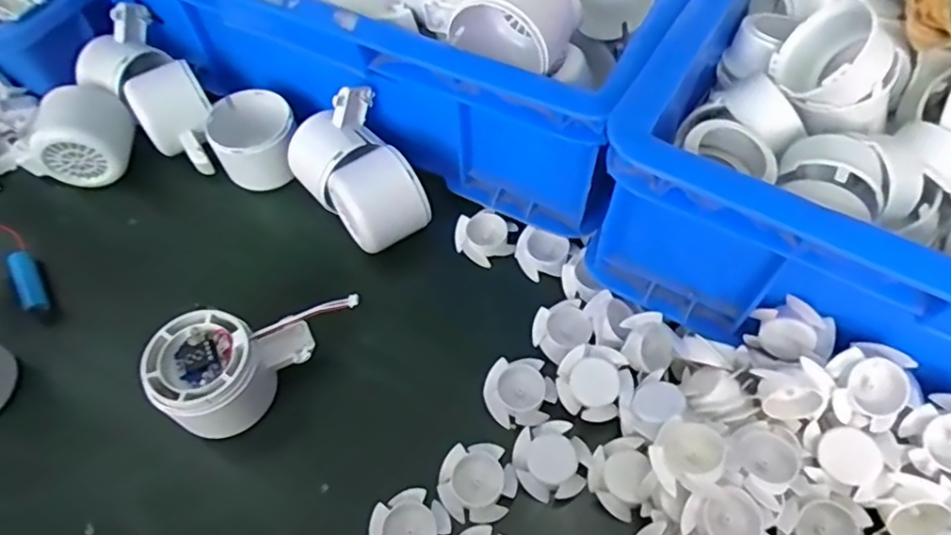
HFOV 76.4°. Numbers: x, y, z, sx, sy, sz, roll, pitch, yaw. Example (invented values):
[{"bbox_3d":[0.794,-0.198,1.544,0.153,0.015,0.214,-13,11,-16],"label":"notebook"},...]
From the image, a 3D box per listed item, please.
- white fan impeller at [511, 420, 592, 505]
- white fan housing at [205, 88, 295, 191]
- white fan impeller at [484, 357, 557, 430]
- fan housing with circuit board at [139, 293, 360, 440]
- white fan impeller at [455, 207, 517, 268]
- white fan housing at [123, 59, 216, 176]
[{"bbox_3d":[0.041,0.105,0.328,0.040,0.010,0.039,-1,58,2],"label":"white fan impeller"},{"bbox_3d":[-0.158,-0.093,0.437,0.055,0.044,0.062,-21,60,-10],"label":"white fan housing"},{"bbox_3d":[0.026,0.072,0.348,0.039,0.013,0.037,-5,58,0],"label":"white fan impeller"},{"bbox_3d":[-0.123,0.047,0.342,0.111,0.057,0.058,-36,63,-18],"label":"fan housing with circuit board"},{"bbox_3d":[0.007,-0.021,0.409,0.040,0.013,0.037,-1,58,2],"label":"white fan impeller"},{"bbox_3d":[-0.215,-0.106,0.438,0.050,0.050,0.062,-28,61,-14],"label":"white fan housing"}]

